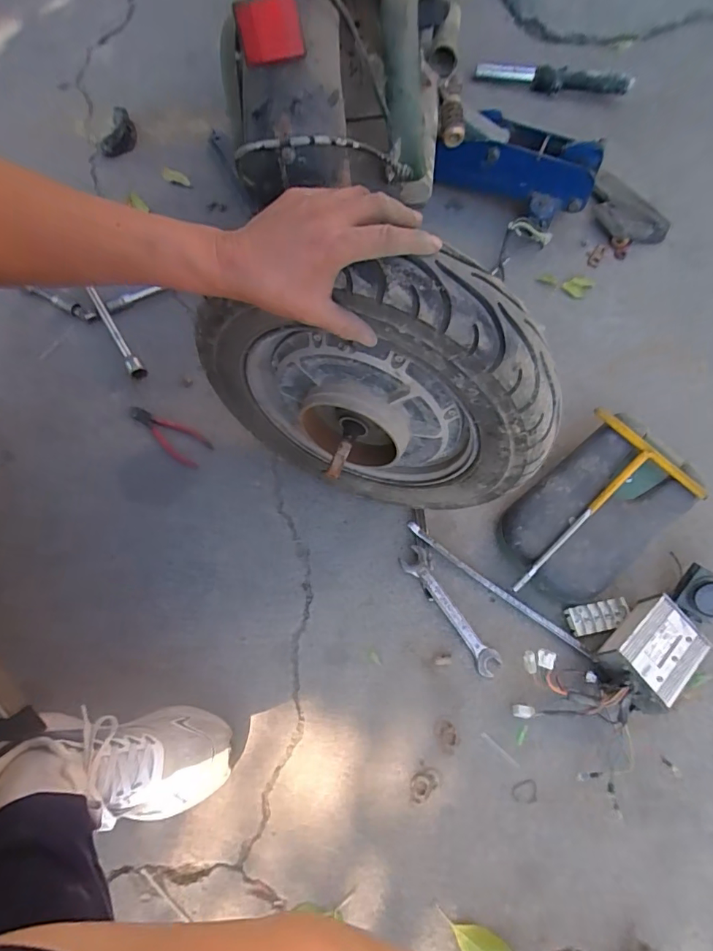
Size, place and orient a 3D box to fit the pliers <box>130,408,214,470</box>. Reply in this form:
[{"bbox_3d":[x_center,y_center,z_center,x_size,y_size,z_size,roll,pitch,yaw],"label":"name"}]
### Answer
[{"bbox_3d":[-0.292,-0.067,0.738,0.144,0.010,0.053,35,69,13],"label":"pliers"}]

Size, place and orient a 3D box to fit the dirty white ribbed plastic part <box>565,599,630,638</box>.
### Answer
[{"bbox_3d":[0.326,0.192,0.639,0.080,0.015,0.038,-8,66,-6],"label":"dirty white ribbed plastic part"}]

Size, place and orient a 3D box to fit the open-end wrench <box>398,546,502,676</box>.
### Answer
[{"bbox_3d":[0.127,0.178,0.637,0.039,0.008,0.184,-32,70,-16],"label":"open-end wrench"}]

